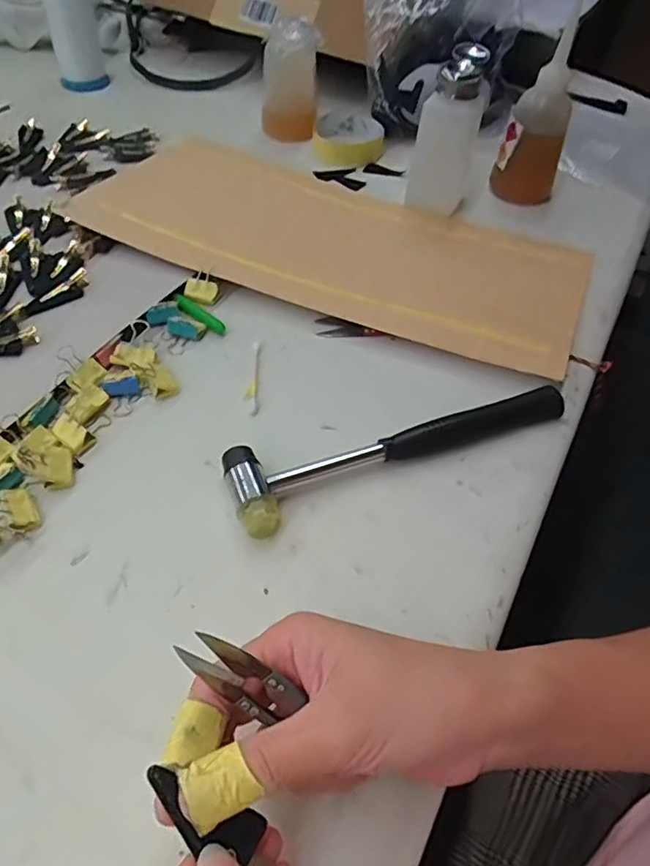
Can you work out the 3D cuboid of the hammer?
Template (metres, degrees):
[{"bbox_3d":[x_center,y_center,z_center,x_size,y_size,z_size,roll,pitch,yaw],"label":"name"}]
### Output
[{"bbox_3d":[0.050,0.002,0.388,0.237,0.020,0.060,-20,56,-19],"label":"hammer"}]

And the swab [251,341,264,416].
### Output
[{"bbox_3d":[-0.052,-0.044,0.434,0.007,0.004,0.077,1,52,-3],"label":"swab"}]

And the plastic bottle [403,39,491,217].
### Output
[{"bbox_3d":[0.121,-0.296,0.559,0.058,0.124,0.049,14,52,7],"label":"plastic bottle"}]

